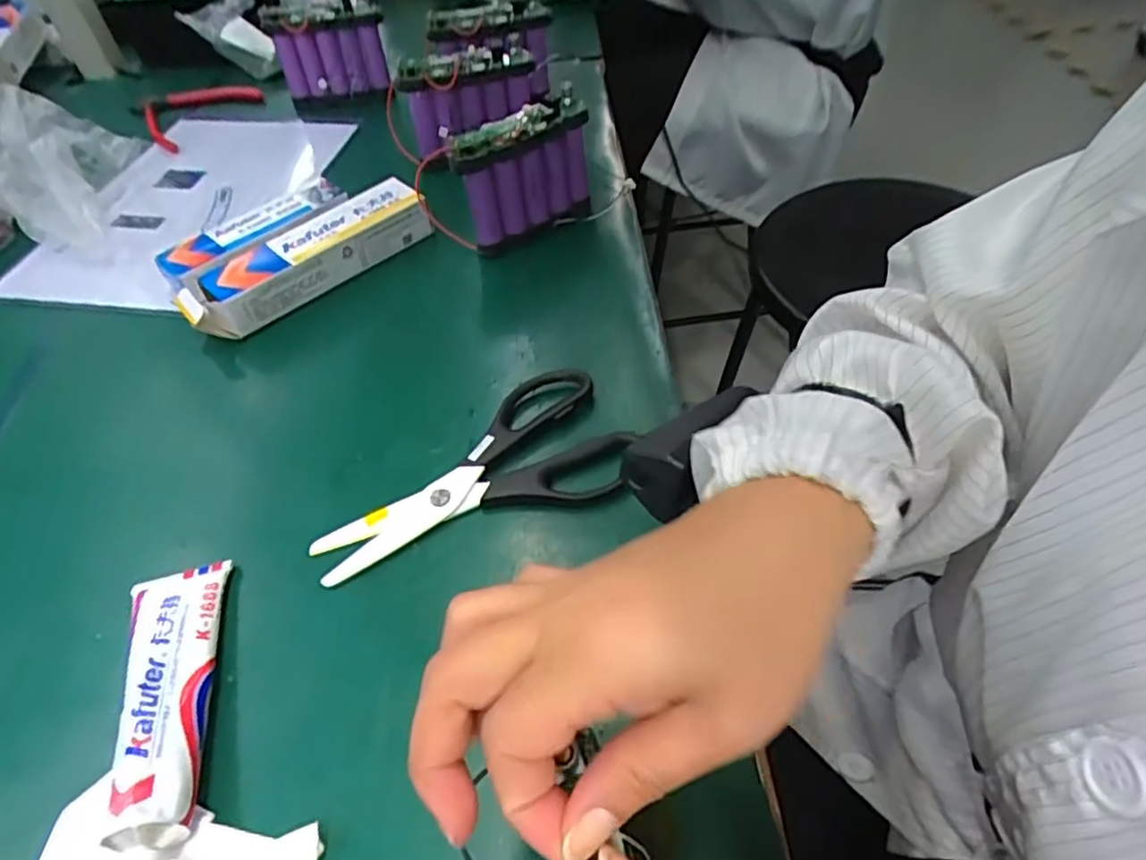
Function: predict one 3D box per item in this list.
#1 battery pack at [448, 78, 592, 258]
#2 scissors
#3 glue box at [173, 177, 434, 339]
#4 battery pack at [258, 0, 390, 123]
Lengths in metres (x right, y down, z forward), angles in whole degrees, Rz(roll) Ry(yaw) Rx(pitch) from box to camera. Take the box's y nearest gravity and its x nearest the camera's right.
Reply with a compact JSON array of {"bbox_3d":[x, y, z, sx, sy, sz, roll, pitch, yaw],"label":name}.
[{"bbox_3d":[-0.034,-0.191,0.520,0.110,0.104,0.026,-29,53,-18],"label":"battery pack"},{"bbox_3d":[-0.056,0.030,0.387,0.182,0.018,0.095,-25,52,-16],"label":"scissors"},{"bbox_3d":[-0.202,-0.129,0.517,0.186,0.047,0.048,-35,55,-22],"label":"glue box"},{"bbox_3d":[-0.246,-0.378,0.689,0.118,0.114,0.027,-4,37,7],"label":"battery pack"}]

